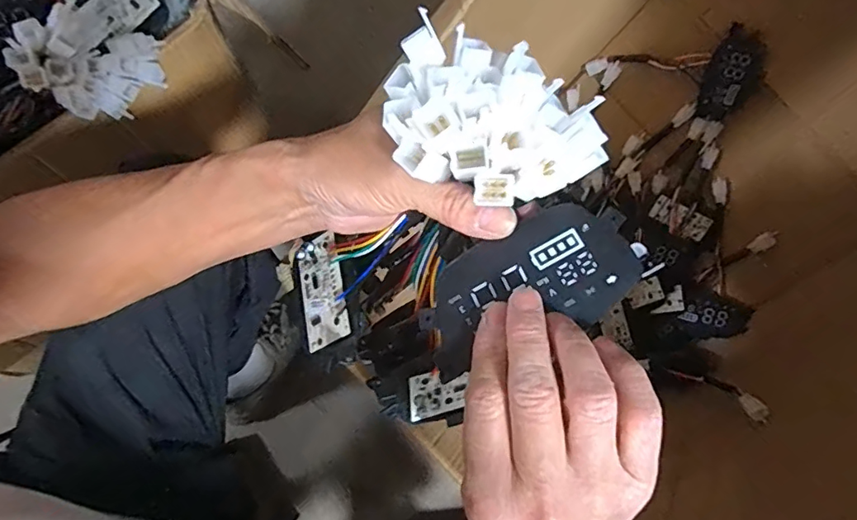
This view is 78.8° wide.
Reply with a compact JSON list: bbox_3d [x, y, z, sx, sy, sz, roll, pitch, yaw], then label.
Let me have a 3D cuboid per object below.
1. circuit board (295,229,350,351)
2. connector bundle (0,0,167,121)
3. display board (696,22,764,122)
[{"bbox_3d":[-0.076,0.022,0.368,0.043,0.005,0.079,-23,64,27],"label":"circuit board"},{"bbox_3d":[-0.283,-0.167,0.438,0.065,0.073,0.095,28,78,4],"label":"connector bundle"},{"bbox_3d":[0.400,-0.246,0.697,0.055,0.006,0.116,27,123,16],"label":"display board"}]

